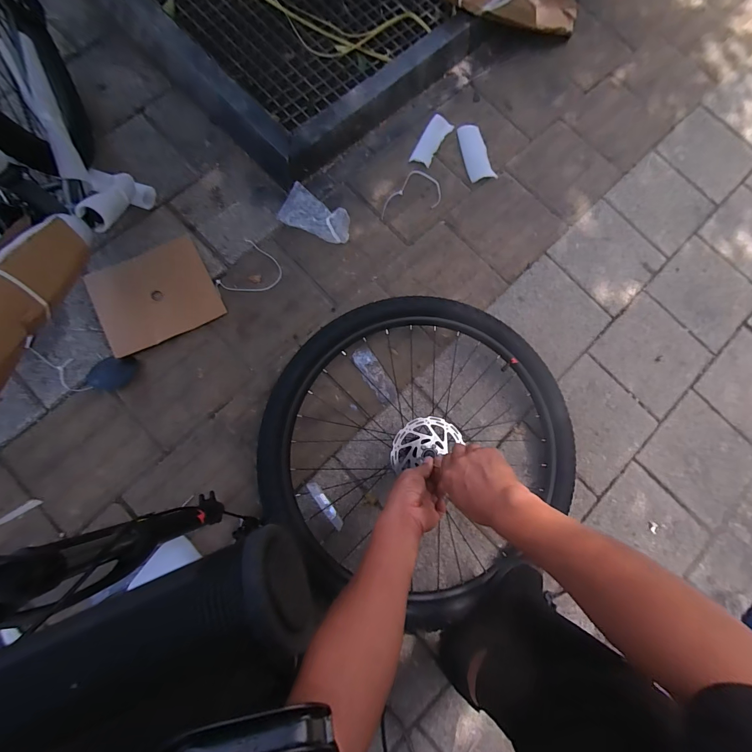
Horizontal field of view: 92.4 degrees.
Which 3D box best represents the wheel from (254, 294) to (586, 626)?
[{"bbox_3d":[0.101,0.148,0.771,0.617,0.151,0.595,0,80,-1],"label":"wheel"}]

